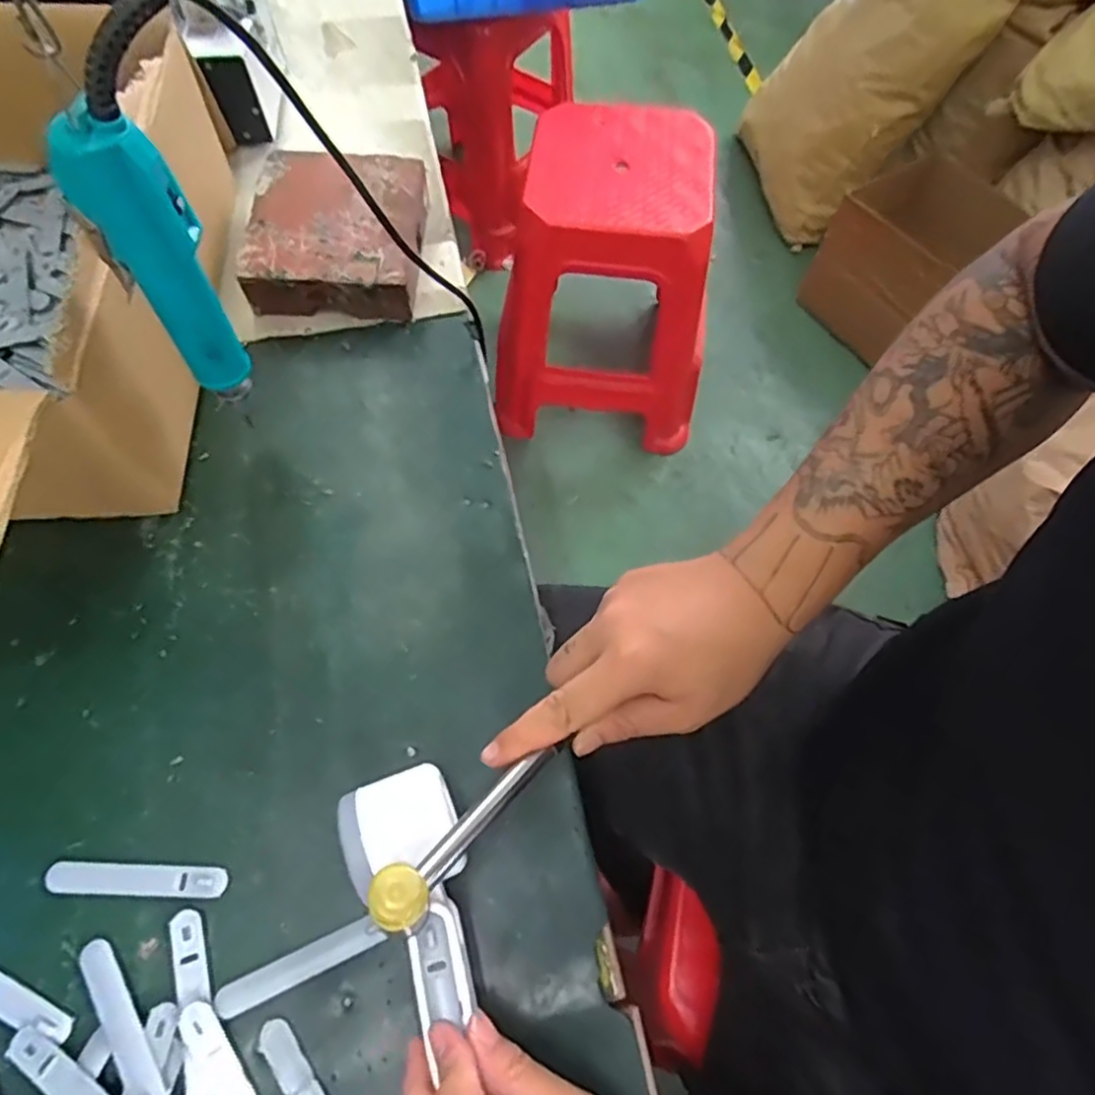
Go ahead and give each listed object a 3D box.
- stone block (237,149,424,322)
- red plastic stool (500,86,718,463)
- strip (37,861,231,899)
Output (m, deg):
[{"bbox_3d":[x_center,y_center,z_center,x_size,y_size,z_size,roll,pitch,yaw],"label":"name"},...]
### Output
[{"bbox_3d":[-0.171,-0.257,0.565,0.130,0.054,0.147,-1,63,-3],"label":"stone block"},{"bbox_3d":[0.105,-0.448,1.226,0.365,0.486,0.301,1,65,-1],"label":"red plastic stool"},{"bbox_3d":[-0.225,0.182,0.373,0.095,0.004,0.015,3,63,-1],"label":"strip"}]

